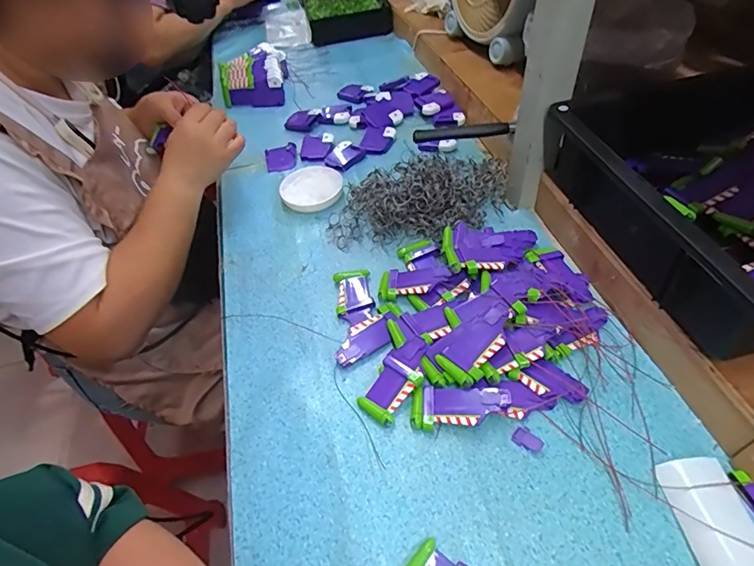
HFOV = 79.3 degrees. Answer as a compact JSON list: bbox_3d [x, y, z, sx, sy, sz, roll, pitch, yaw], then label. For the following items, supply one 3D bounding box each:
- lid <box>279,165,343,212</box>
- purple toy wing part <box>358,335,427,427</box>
[{"bbox_3d":[-0.095,-0.138,0.670,0.089,0.022,0.098,-7,48,0],"label":"lid"},{"bbox_3d":[0.020,0.093,0.450,0.042,0.009,0.089,25,72,25],"label":"purple toy wing part"}]

